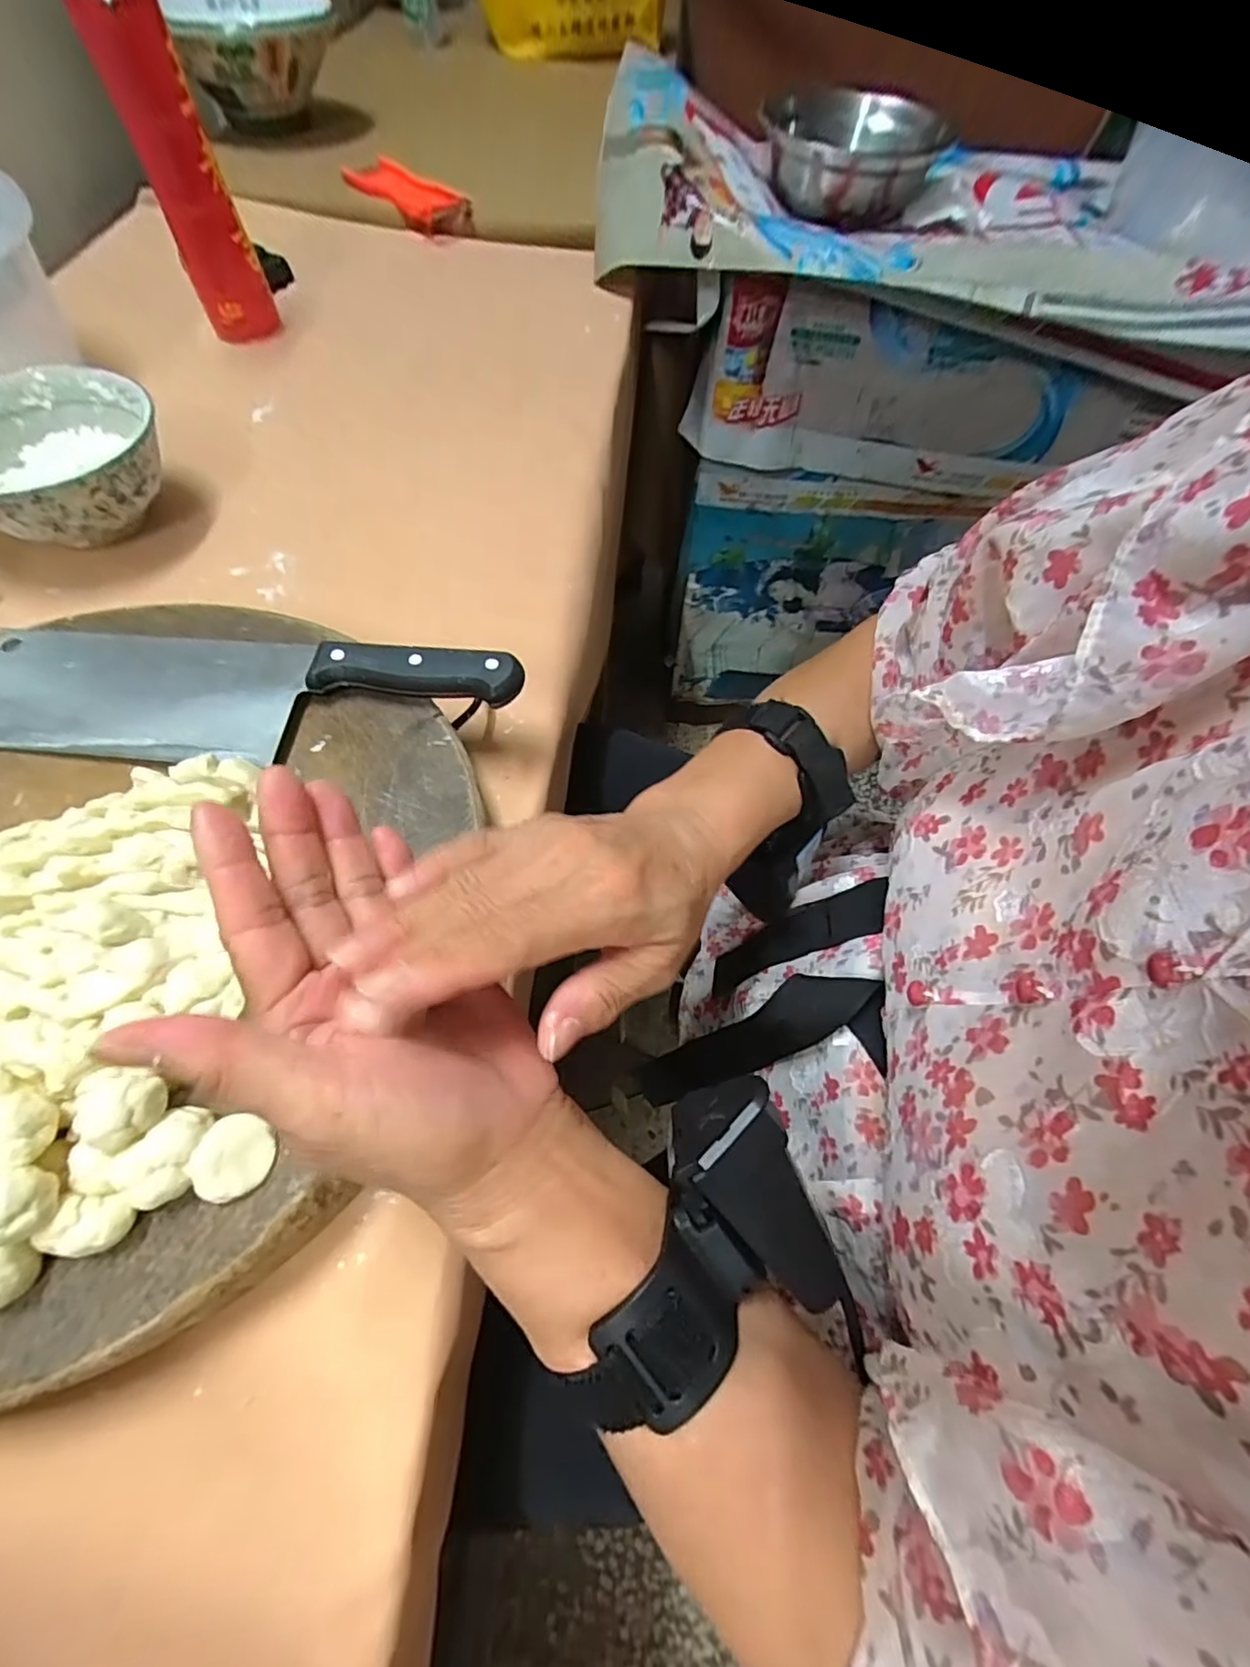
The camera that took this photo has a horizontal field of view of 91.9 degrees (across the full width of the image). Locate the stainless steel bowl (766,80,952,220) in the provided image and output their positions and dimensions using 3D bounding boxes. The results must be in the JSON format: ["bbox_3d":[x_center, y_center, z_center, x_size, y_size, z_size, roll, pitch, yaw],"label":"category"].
[{"bbox_3d":[0.234,-0.704,0.629,0.188,0.068,0.195,1,61,-2],"label":"stainless steel bowl"}]

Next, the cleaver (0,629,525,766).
[{"bbox_3d":[-0.205,-0.075,0.316,0.291,0.017,0.078,4,61,-1],"label":"cleaver"}]

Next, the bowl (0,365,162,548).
[{"bbox_3d":[-0.390,-0.252,0.420,0.139,0.059,0.137,1,61,-2],"label":"bowl"}]

